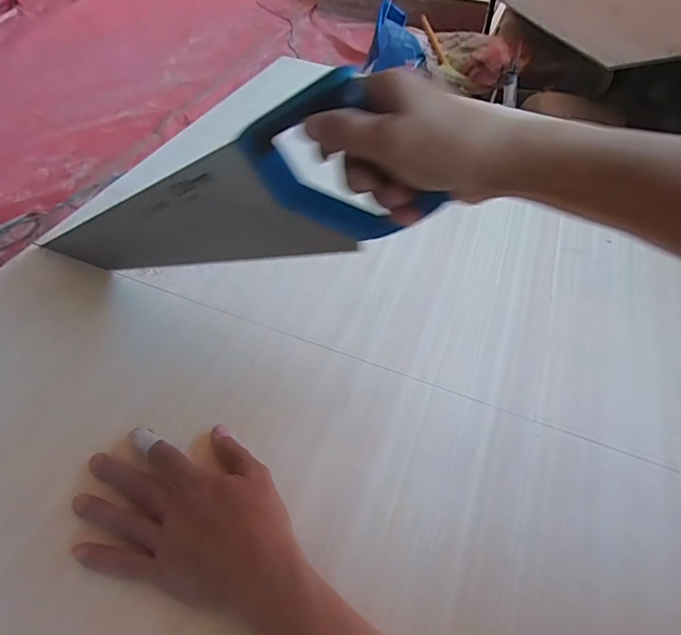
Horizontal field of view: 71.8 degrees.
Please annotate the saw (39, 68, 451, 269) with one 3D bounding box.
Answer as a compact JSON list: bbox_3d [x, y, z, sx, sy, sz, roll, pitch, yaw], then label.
[{"bbox_3d":[-0.149,-0.097,0.469,0.448,0.132,0.018,-6,43,33],"label":"saw"}]

